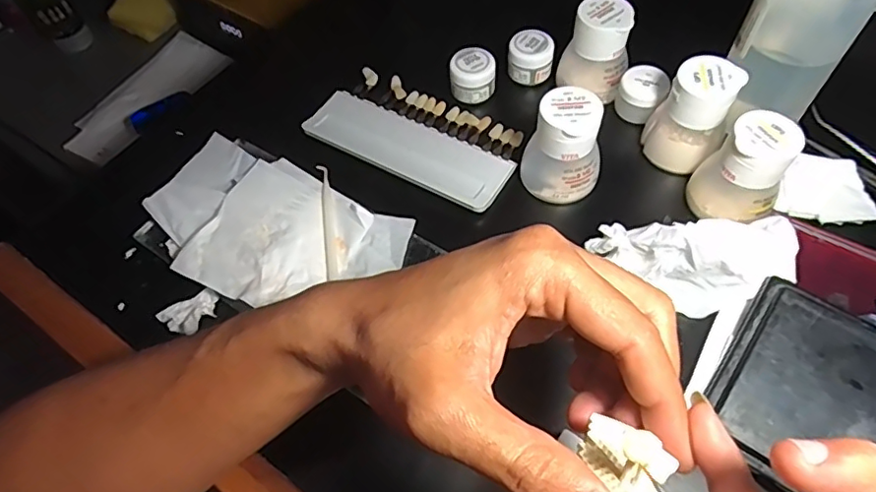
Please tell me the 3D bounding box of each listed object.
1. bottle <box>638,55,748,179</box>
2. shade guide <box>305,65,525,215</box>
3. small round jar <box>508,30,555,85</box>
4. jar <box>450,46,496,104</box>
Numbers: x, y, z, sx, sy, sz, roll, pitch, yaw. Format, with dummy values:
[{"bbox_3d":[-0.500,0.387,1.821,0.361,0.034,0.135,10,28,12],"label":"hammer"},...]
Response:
[{"bbox_3d":[0.159,-0.083,0.358,0.043,0.065,0.035,22,64,16],"label":"bottle"},{"bbox_3d":[-0.016,-0.079,0.404,0.148,0.017,0.069,25,65,18],"label":"shade guide"},{"bbox_3d":[0.069,-0.138,0.418,0.032,0.034,0.026,9,61,9],"label":"small round jar"},{"bbox_3d":[0.026,-0.125,0.412,0.032,0.031,0.026,0,60,4],"label":"jar"}]

